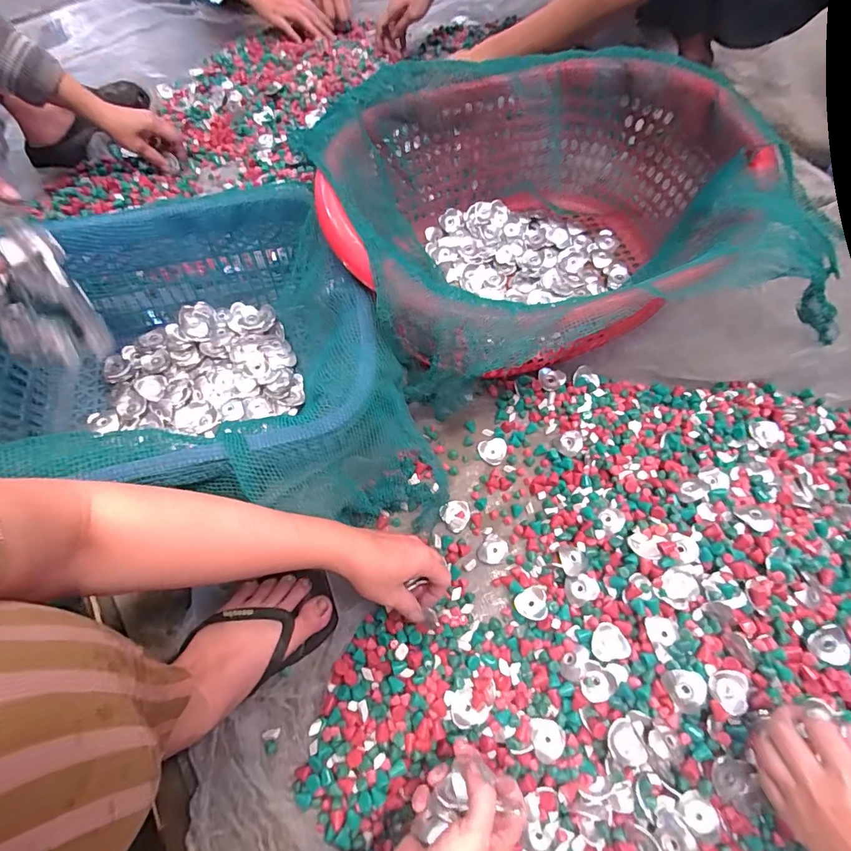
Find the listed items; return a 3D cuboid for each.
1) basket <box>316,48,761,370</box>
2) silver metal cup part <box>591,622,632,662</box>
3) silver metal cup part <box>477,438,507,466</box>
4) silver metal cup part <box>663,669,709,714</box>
[{"bbox_3d":[0.137,-0.267,0.612,0.513,0.198,0.410,-28,68,-12],"label":"basket"},{"bbox_3d":[0.185,0.218,0.464,0.036,0.010,0.034,-10,66,-4],"label":"silver metal cup part"},{"bbox_3d":[0.087,0.034,0.593,0.036,0.009,0.033,-7,66,-2],"label":"silver metal cup part"},{"bbox_3d":[0.249,0.250,0.435,0.030,0.012,0.035,-14,66,-6],"label":"silver metal cup part"}]

